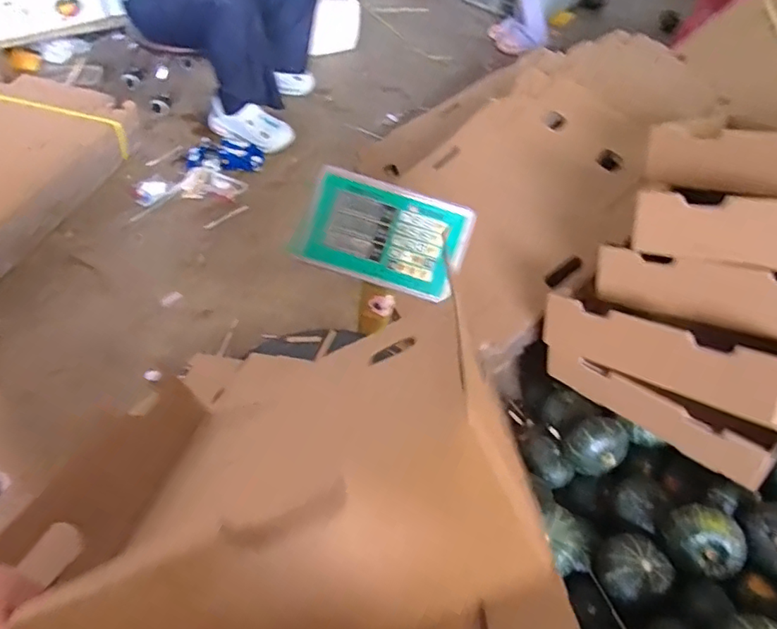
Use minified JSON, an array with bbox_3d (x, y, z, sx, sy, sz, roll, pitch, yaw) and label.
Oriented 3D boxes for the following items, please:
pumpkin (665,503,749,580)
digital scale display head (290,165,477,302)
[{"bbox_3d":[0.447,0.312,0.745,0.078,0.075,0.093,-16,52,-20],"label":"pumpkin"},{"bbox_3d":[-0.005,-0.122,0.817,0.249,0.148,0.031,17,7,-2],"label":"digital scale display head"}]

